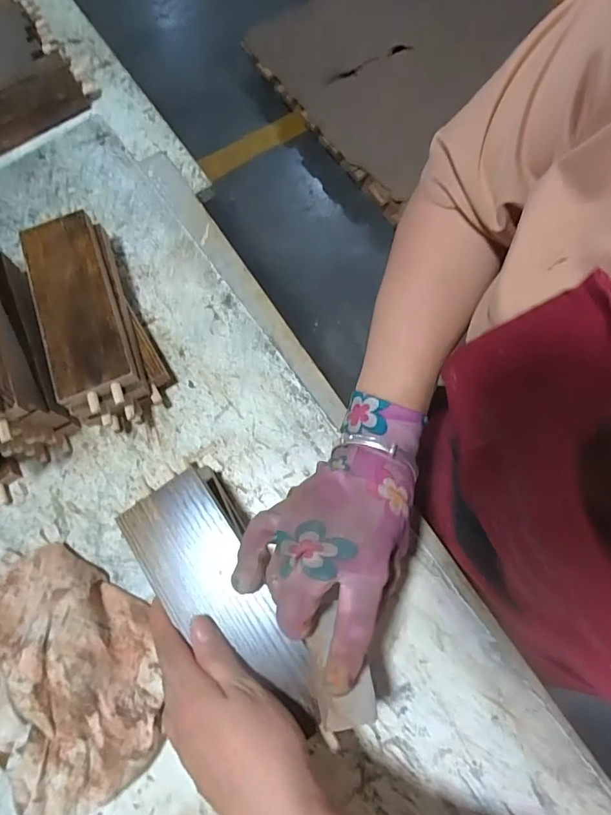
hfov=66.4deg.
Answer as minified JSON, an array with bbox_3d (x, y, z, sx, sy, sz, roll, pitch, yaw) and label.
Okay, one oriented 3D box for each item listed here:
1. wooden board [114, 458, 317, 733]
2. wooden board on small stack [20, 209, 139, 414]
[{"bbox_3d":[-0.052,0.123,0.311,0.074,0.009,0.176,-38,72,-11],"label":"wooden board"},{"bbox_3d":[-0.204,-0.089,0.416,0.065,0.018,0.198,-22,71,-6],"label":"wooden board on small stack"}]

